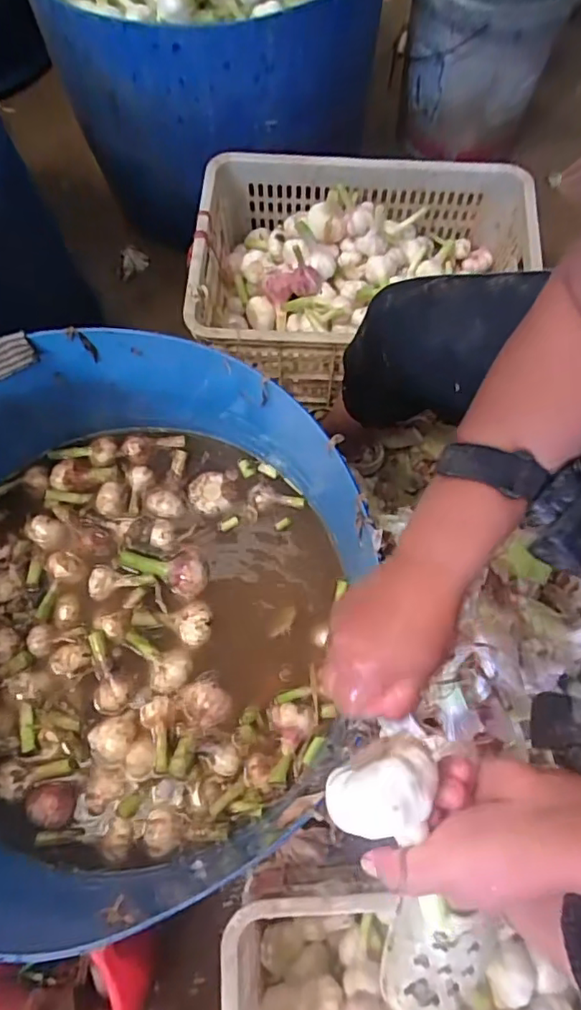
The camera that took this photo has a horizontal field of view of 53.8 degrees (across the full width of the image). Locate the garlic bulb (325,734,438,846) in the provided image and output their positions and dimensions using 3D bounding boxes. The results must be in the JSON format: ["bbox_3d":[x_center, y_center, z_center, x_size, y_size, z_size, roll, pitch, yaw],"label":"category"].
[{"bbox_3d":[0.049,0.156,0.316,0.055,0.040,0.051,2,69,0],"label":"garlic bulb"}]

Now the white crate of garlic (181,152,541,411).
[{"bbox_3d":[0.122,-0.380,0.974,0.545,0.215,0.350,3,69,0],"label":"white crate of garlic"}]

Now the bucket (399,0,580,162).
[{"bbox_3d":[0.370,-0.925,1.124,0.281,0.324,0.306,0,69,-1],"label":"bucket"}]

